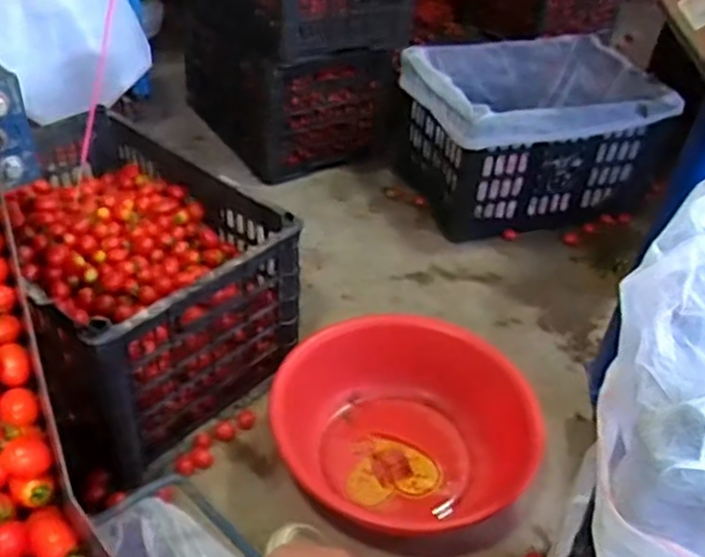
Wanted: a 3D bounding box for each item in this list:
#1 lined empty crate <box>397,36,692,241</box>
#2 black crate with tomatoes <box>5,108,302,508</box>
[{"bbox_3d":[0.361,-0.309,1.551,0.471,0.283,0.348,-5,40,-12],"label":"lined empty crate"},{"bbox_3d":[-0.376,0.011,1.124,0.494,0.296,0.351,30,44,27],"label":"black crate with tomatoes"}]

